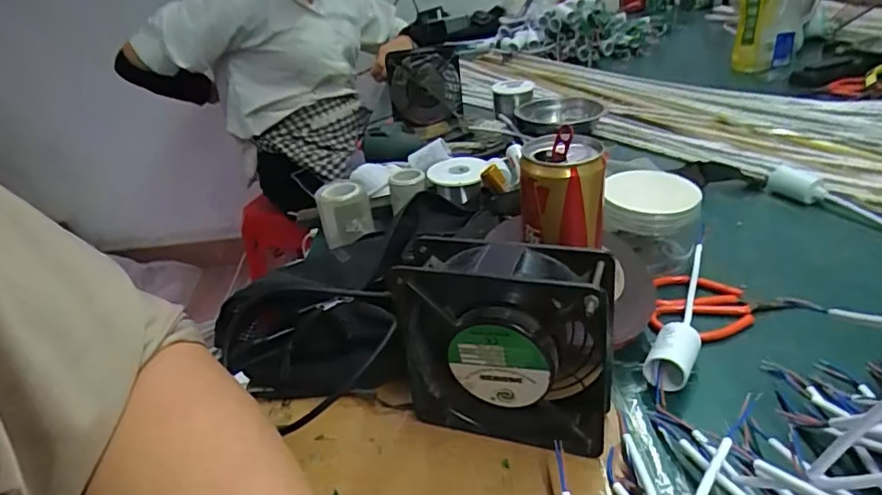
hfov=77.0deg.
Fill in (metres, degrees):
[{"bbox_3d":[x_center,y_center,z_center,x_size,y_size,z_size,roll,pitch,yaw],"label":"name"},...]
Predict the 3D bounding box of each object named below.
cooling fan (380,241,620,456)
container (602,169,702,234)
[{"bbox_3d":[0.038,0.057,0.335,0.126,0.119,0.050,6,32,23],"label":"cooling fan"},{"bbox_3d":[0.181,-0.041,0.477,0.073,0.032,0.091,3,31,19],"label":"container"}]

